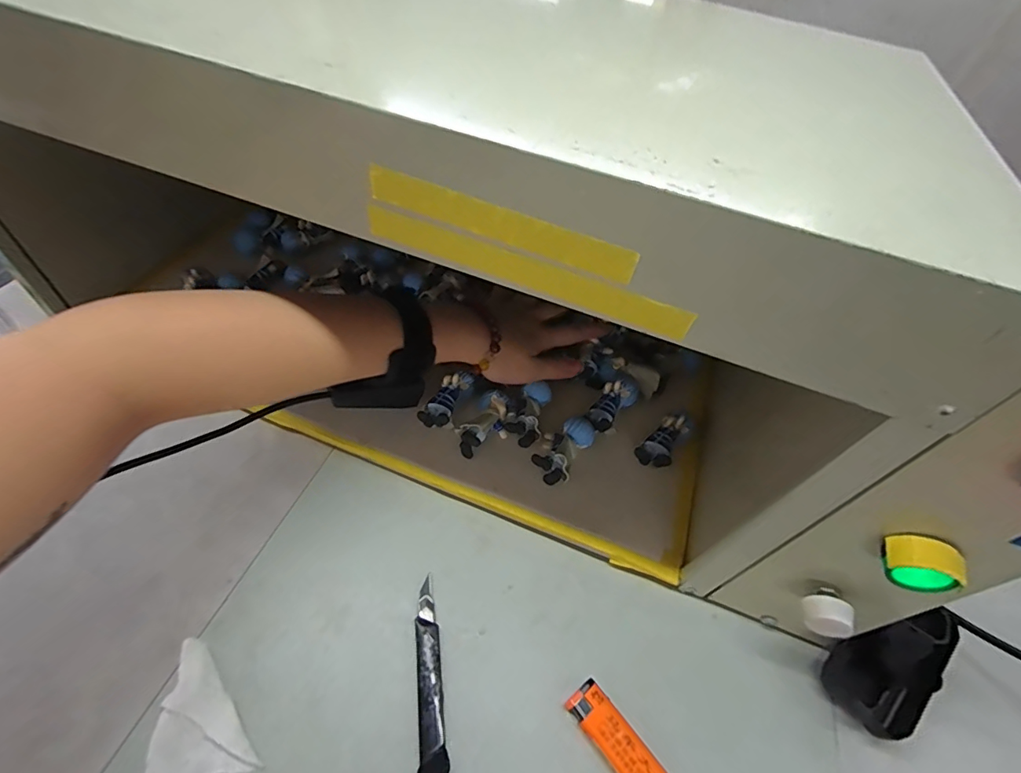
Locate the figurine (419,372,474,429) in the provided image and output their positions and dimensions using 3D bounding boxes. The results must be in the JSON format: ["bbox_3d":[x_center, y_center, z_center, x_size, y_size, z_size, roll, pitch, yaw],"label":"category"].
[{"bbox_3d":[-0.053,0.009,0.406,0.025,0.025,0.055,22,59,12],"label":"figurine"}]

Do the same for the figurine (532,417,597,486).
[{"bbox_3d":[0.042,0.047,0.384,0.034,0.020,0.059,31,54,16],"label":"figurine"}]

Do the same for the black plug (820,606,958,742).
[{"bbox_3d":[0.260,0.183,0.326,0.104,0.024,0.049,-26,59,-26],"label":"black plug"}]

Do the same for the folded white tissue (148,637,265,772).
[{"bbox_3d":[-0.174,0.186,0.278,0.054,0.013,0.070,-6,53,-13],"label":"folded white tissue"}]

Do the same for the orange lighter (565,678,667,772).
[{"bbox_3d":[0.068,0.215,0.281,0.023,0.012,0.079,-30,61,-28],"label":"orange lighter"}]

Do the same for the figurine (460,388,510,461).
[{"bbox_3d":[-0.018,0.029,0.389,0.029,0.025,0.059,23,52,11],"label":"figurine"}]

